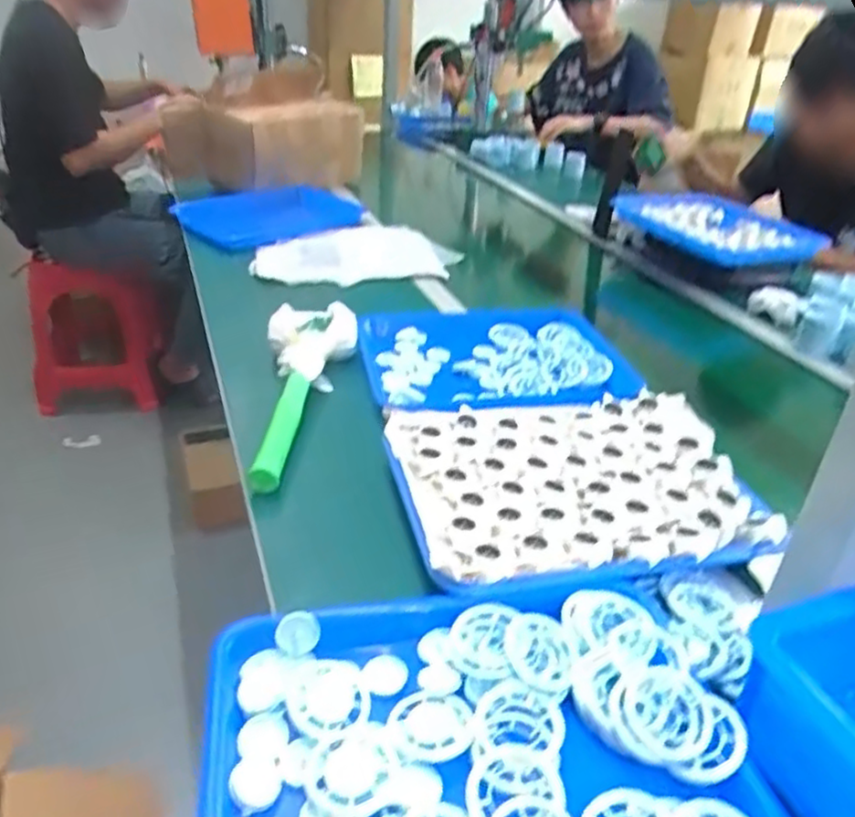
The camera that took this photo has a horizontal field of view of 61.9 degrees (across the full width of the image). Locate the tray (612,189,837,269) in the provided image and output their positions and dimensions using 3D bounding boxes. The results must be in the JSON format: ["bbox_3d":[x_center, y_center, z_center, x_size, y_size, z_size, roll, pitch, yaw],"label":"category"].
[{"bbox_3d":[0.539,-0.344,1.338,0.269,0.046,0.365,-7,32,-17],"label":"tray"}]

